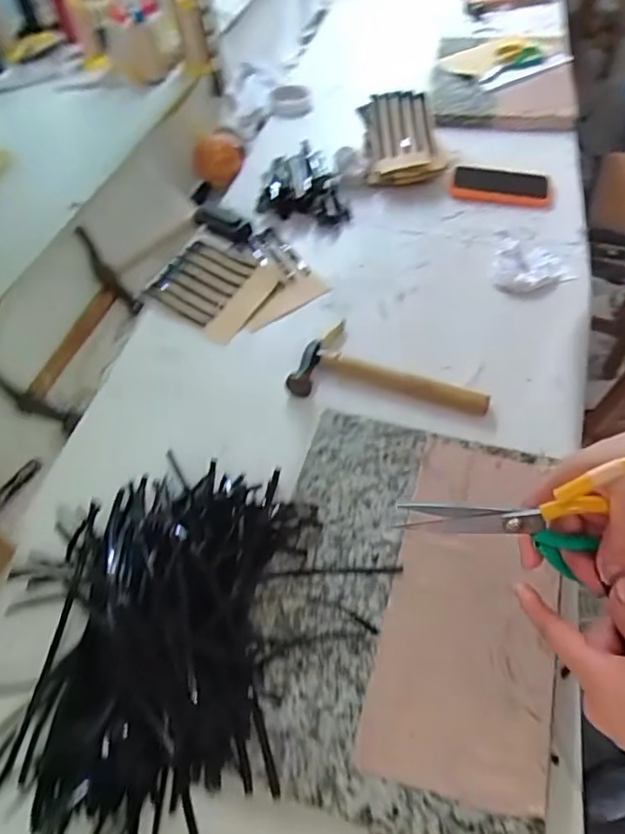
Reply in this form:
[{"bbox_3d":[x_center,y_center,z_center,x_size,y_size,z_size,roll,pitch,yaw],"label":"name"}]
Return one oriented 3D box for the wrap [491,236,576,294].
[{"bbox_3d":[0.326,-0.229,0.815,0.107,0.026,0.132,17,57,16],"label":"wrap"}]

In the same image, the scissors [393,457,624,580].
[{"bbox_3d":[0.159,0.071,0.366,0.192,0.098,0.034,-5,52,9],"label":"scissors"}]

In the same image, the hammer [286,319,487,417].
[{"bbox_3d":[0.101,-0.066,0.718,0.248,0.029,0.126,8,53,9],"label":"hammer"}]

